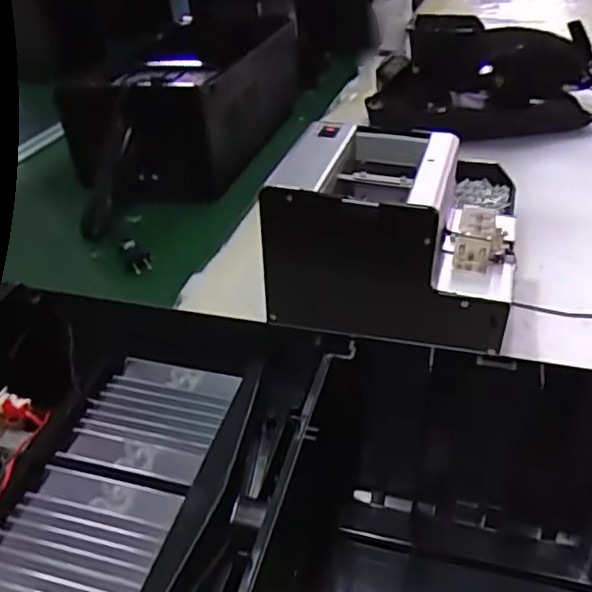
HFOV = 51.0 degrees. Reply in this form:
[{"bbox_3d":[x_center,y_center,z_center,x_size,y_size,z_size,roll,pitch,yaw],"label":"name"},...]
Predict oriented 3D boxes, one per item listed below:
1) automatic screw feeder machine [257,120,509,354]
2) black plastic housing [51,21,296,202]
[{"bbox_3d":[0.078,-0.039,0.493,0.178,0.142,0.126,7,35,16],"label":"automatic screw feeder machine"},{"bbox_3d":[-0.133,-0.278,0.872,0.183,0.139,0.377,5,35,12],"label":"black plastic housing"}]

